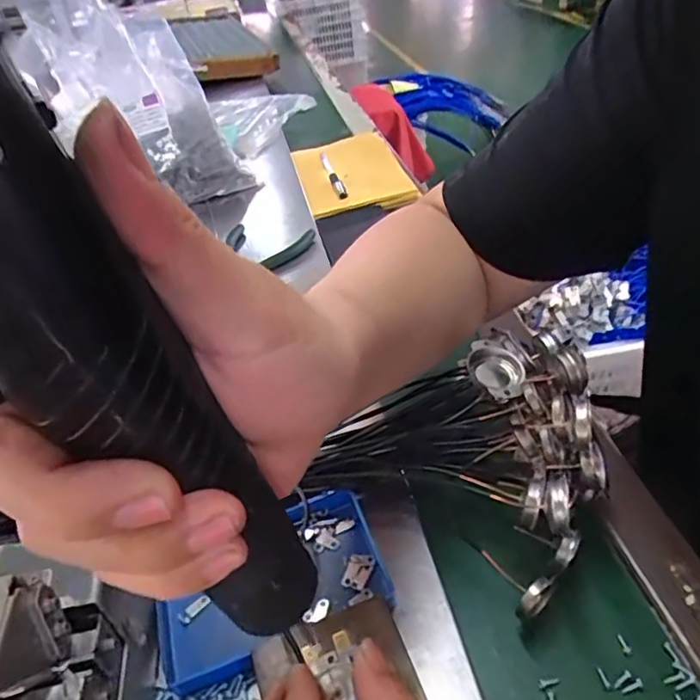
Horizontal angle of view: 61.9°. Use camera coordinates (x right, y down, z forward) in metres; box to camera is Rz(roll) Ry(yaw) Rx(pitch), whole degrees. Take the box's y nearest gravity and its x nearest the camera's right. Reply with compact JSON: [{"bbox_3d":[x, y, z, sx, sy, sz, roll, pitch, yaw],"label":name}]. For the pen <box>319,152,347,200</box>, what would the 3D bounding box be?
[{"bbox_3d":[-0.023,-0.218,0.724,0.012,0.009,0.152,-12,39,-6],"label":"pen"}]

